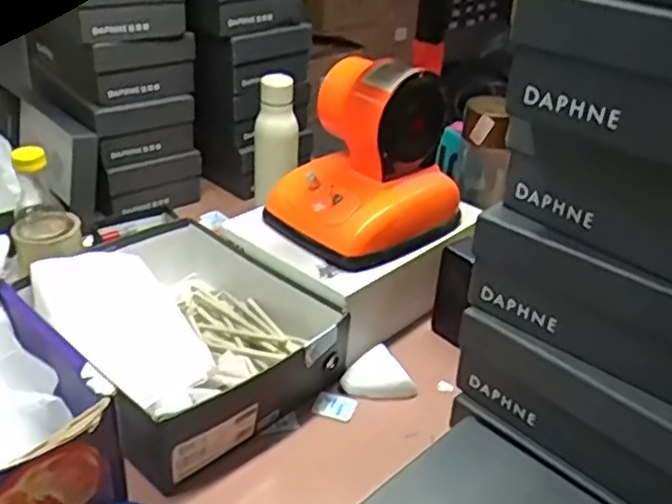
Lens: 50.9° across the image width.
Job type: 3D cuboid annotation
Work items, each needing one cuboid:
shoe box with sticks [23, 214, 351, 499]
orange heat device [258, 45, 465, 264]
[{"bbox_3d":[-0.200,0.075,0.835,0.371,0.094,0.249,29,40,35],"label":"shoe box with sticks"},{"bbox_3d":[0.036,-0.124,0.877,0.184,0.202,0.189,29,40,36],"label":"orange heat device"}]

